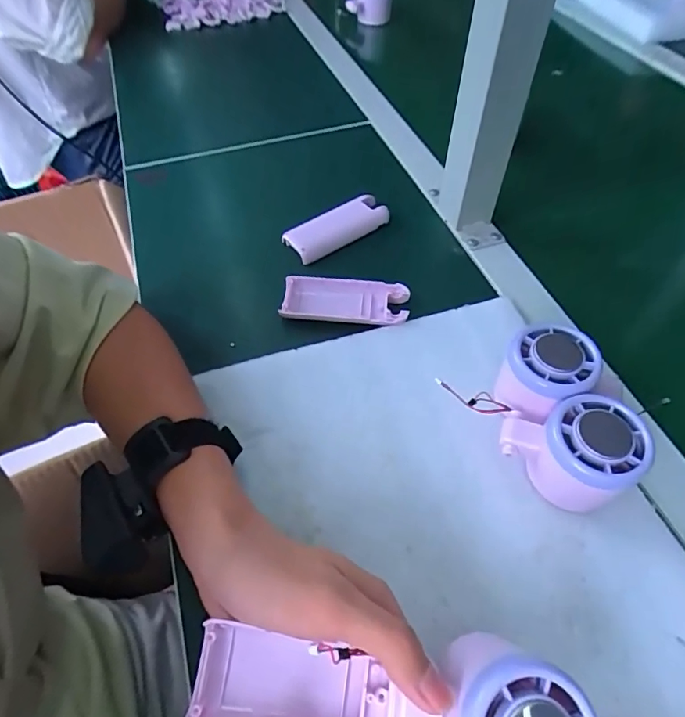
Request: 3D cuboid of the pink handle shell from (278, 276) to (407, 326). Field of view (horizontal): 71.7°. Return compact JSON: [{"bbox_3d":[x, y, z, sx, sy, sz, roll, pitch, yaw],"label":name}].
[{"bbox_3d":[0.002,-0.046,0.398,0.103,0.016,0.042,5,54,5],"label":"pink handle shell"}]

